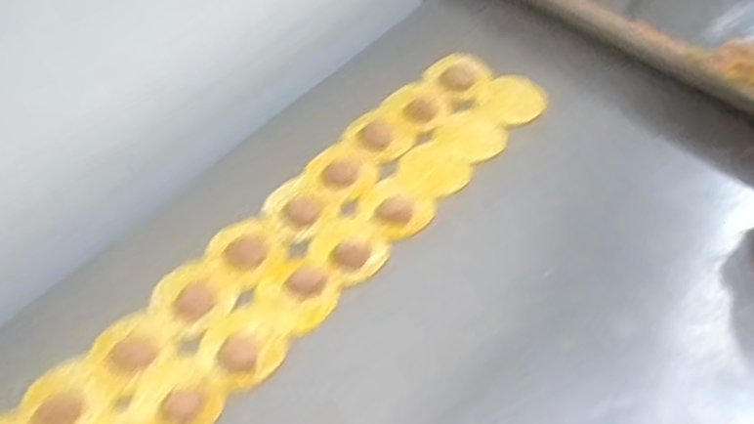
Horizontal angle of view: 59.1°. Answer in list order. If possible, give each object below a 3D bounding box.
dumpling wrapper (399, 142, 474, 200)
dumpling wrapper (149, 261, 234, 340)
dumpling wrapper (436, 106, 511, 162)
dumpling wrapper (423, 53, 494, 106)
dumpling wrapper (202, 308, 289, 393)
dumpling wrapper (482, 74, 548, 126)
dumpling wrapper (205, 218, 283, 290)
[{"bbox_3d":[0.065,-0.051,0.750,0.074,0.006,0.080,-1,54,1],"label":"dumpling wrapper"},{"bbox_3d":[-0.190,0.086,0.668,0.078,0.004,0.078,-1,54,1],"label":"dumpling wrapper"},{"bbox_3d":[0.114,-0.091,0.785,0.071,0.005,0.078,-1,54,1],"label":"dumpling wrapper"},{"bbox_3d":[0.103,-0.172,0.841,0.084,0.006,0.081,-16,55,-9],"label":"dumpling wrapper"},{"bbox_3d":[-0.129,0.128,0.637,0.076,0.006,0.074,-30,58,-18],"label":"dumpling wrapper"},{"bbox_3d":[0.168,-0.138,0.819,0.074,0.007,0.085,29,59,21],"label":"dumpling wrapper"},{"bbox_3d":[-0.143,0.041,0.699,0.076,0.004,0.083,-1,54,1],"label":"dumpling wrapper"}]

